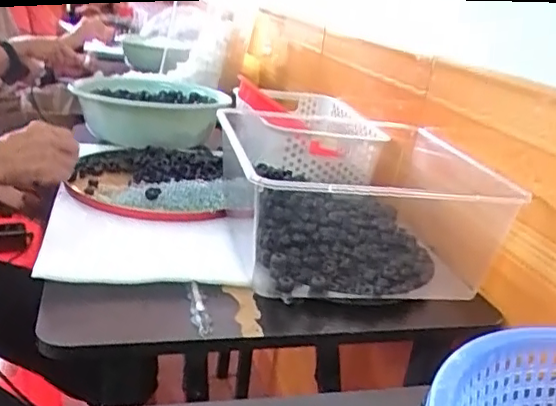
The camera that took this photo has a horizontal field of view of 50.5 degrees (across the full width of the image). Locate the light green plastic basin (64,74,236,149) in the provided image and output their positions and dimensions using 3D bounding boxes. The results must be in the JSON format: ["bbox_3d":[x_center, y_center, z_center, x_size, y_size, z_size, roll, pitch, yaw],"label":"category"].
[{"bbox_3d":[-0.229,-0.162,1.051,0.243,0.095,0.251,-2,22,-21],"label":"light green plastic basin"}]

